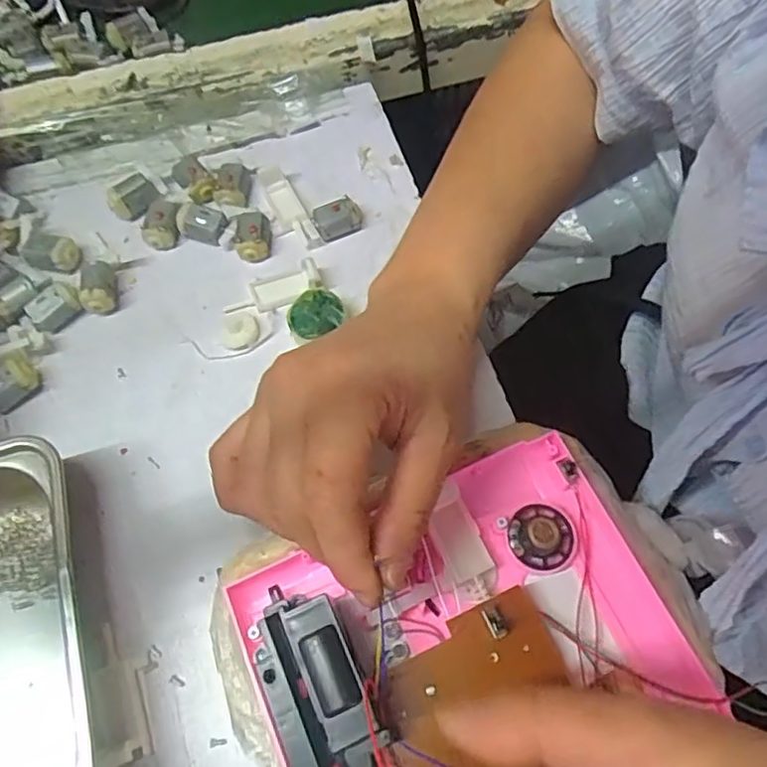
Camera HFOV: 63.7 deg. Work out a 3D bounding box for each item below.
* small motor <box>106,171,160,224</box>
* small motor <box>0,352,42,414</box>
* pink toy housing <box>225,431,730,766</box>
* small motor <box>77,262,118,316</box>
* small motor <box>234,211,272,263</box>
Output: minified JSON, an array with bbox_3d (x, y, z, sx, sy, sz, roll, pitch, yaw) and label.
[{"bbox_3d":[-0.157,-0.116,0.386,0.029,0.019,0.018,-32,70,-13],"label":"small motor"},{"bbox_3d":[-0.203,0.000,0.336,0.031,0.017,0.020,-36,71,-15],"label":"small motor"},{"bbox_3d":[0.038,0.102,0.244,0.171,0.040,0.133,-24,68,-10],"label":"pink toy housing"},{"bbox_3d":[-0.166,-0.055,0.359,0.018,0.020,0.028,-18,67,-8],"label":"small motor"},{"bbox_3d":[-0.079,-0.090,0.374,0.021,0.014,0.030,-9,66,-4],"label":"small motor"}]

